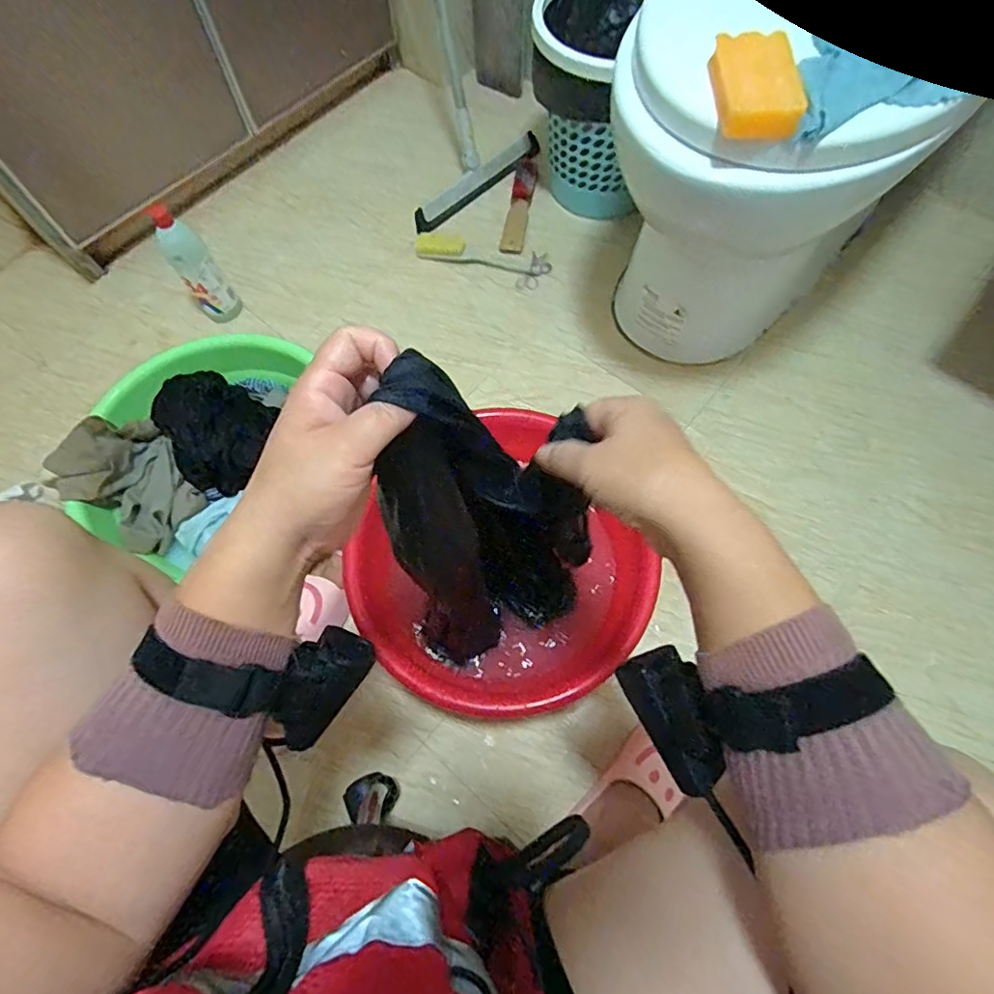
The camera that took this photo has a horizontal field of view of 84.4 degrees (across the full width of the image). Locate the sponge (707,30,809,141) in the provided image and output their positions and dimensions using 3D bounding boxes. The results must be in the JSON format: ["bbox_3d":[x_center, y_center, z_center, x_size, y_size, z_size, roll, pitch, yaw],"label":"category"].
[{"bbox_3d":[0.225,-0.362,0.482,0.064,0.027,0.104,-1,67,1],"label":"sponge"}]

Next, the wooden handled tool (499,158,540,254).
[{"bbox_3d":[0.044,-0.545,1.021,0.042,0.019,0.214,10,70,6],"label":"wooden handled tool"}]

